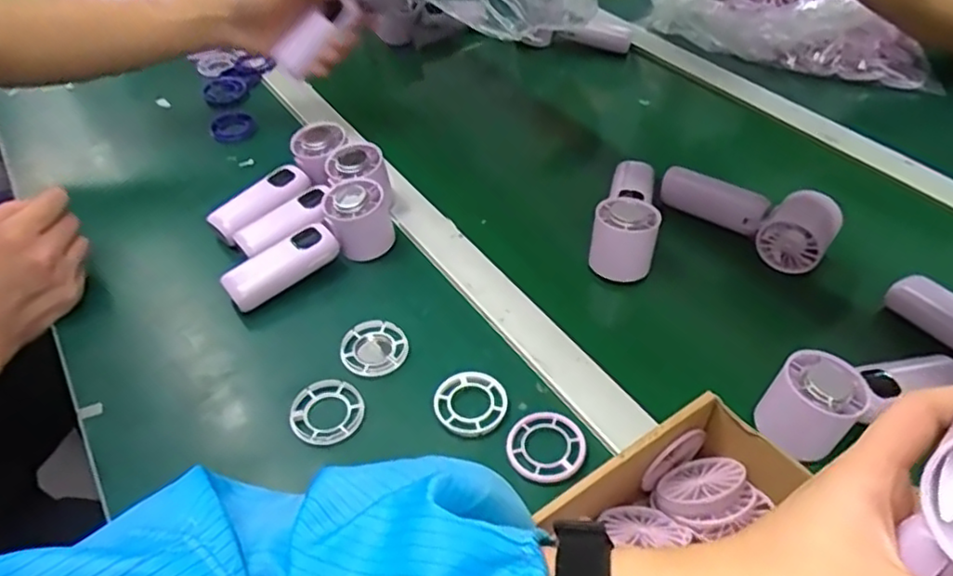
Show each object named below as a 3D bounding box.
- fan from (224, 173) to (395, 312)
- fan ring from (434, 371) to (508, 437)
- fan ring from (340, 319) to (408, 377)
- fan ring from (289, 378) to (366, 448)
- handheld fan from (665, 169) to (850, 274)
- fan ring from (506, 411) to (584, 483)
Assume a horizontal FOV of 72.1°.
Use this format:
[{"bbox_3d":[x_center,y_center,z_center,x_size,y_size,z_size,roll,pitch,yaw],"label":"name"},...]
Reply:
[{"bbox_3d":[-0.148,-0.036,0.585,0.155,0.052,0.052,-35,50,-14],"label":"fan"},{"bbox_3d":[-0.003,0.084,0.482,0.052,0.008,0.052,-2,42,2],"label":"fan ring"},{"bbox_3d":[-0.082,0.047,0.521,0.049,0.008,0.052,-2,42,2],"label":"fan ring"},{"bbox_3d":[-0.109,0.089,0.475,0.052,0.008,0.053,-2,42,2],"label":"fan ring"},{"bbox_3d":[0.246,-0.072,0.604,0.157,0.053,0.044,32,56,29],"label":"handheld fan"},{"bbox_3d":[0.048,0.110,0.455,0.054,0.005,0.058,-2,42,2],"label":"fan ring"}]

